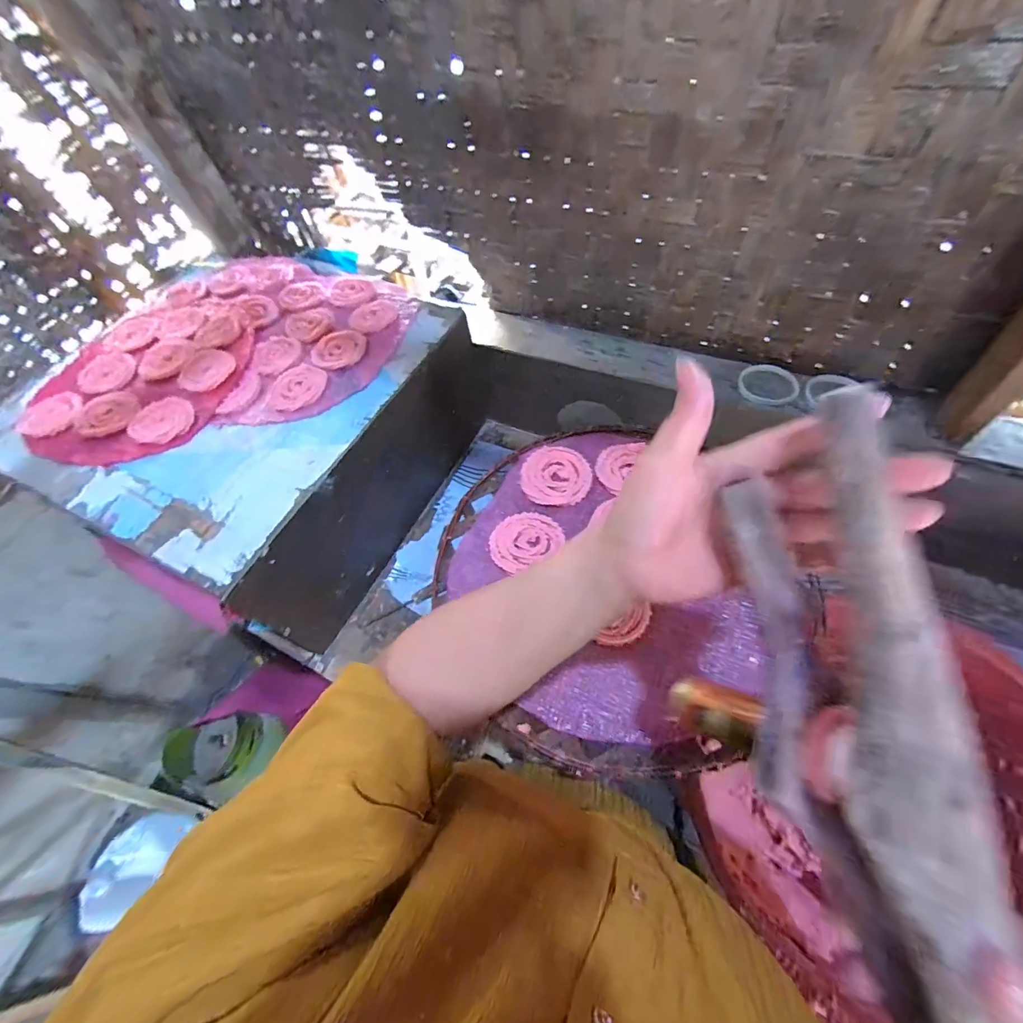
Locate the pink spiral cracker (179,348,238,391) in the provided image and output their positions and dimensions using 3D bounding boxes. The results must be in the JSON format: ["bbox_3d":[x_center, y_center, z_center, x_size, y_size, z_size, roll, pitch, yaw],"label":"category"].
[{"bbox_3d":[-0.454,-0.210,0.645,0.068,0.012,0.078,30,66,23],"label":"pink spiral cracker"}]

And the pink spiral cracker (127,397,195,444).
[{"bbox_3d":[-0.492,-0.129,0.608,0.082,0.006,0.078,-3,58,5],"label":"pink spiral cracker"}]

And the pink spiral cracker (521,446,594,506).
[{"bbox_3d":[0.054,-0.045,0.529,0.081,0.010,0.086,-3,58,5],"label":"pink spiral cracker"}]

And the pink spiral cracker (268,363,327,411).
[{"bbox_3d":[-0.305,-0.179,0.622,0.077,0.005,0.081,-3,58,5],"label":"pink spiral cracker"}]

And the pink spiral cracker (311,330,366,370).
[{"bbox_3d":[-0.262,-0.246,0.659,0.082,0.006,0.085,-3,58,5],"label":"pink spiral cracker"}]

